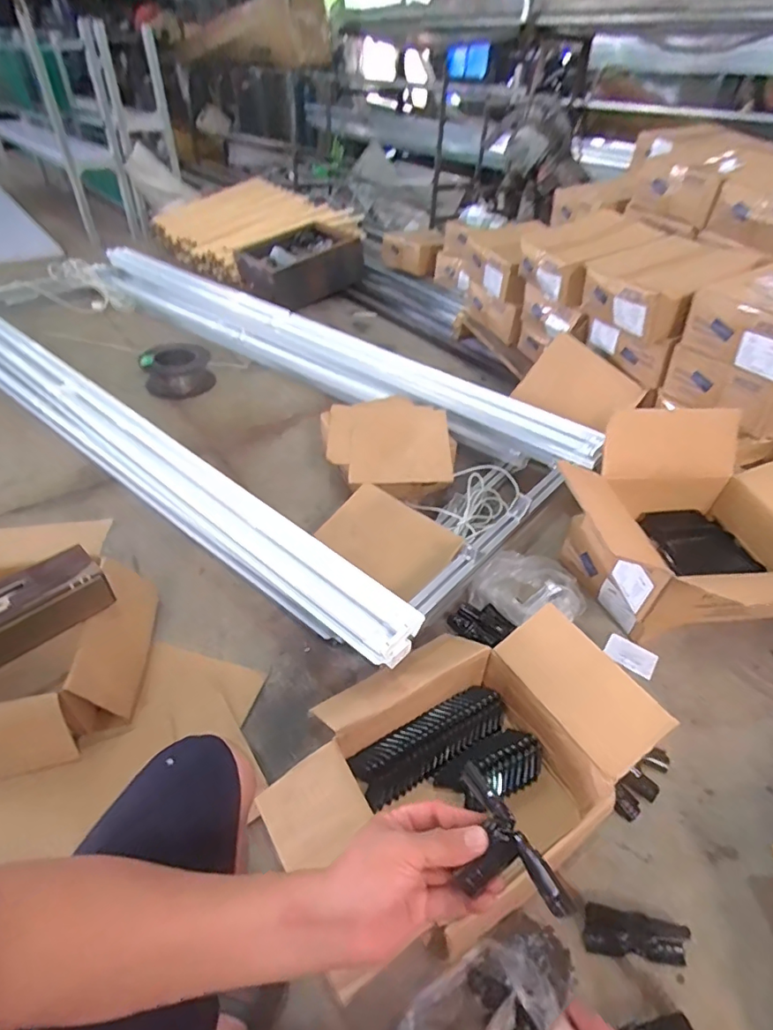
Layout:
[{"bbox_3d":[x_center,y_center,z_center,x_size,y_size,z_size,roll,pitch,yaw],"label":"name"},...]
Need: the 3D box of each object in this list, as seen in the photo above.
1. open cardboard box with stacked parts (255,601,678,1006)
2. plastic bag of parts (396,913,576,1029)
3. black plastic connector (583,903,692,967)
[{"bbox_3d":[0.095,0.368,0.788,0.519,0.187,0.372,-24,47,-27],"label":"open cardboard box with stacked parts"},{"bbox_3d":[0.124,0.627,0.645,0.254,0.033,0.116,-30,49,-20],"label":"plastic bag of parts"},{"bbox_3d":[0.335,0.563,0.691,0.131,0.023,0.049,7,41,6],"label":"black plastic connector"}]

